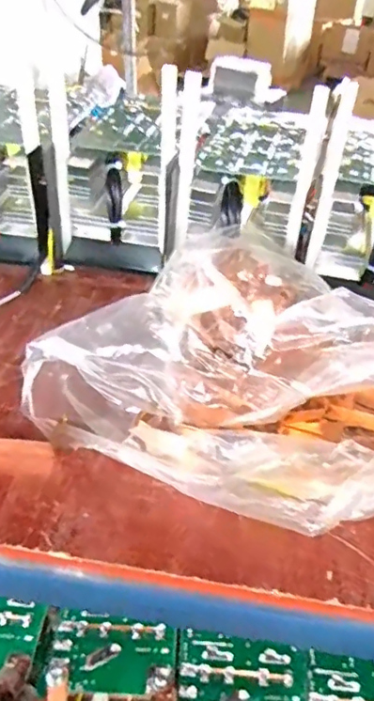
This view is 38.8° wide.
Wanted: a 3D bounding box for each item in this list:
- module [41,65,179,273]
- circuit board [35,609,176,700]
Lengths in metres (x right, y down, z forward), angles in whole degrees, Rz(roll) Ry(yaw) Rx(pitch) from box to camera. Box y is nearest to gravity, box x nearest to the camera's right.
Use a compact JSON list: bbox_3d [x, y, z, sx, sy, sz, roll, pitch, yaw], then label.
[{"bbox_3d":[-0.077,-0.218,0.616,0.133,0.175,0.222,2,38,0],"label":"module"},{"bbox_3d":[-0.079,0.312,0.536,0.132,0.017,0.088,3,38,1],"label":"circuit board"}]

